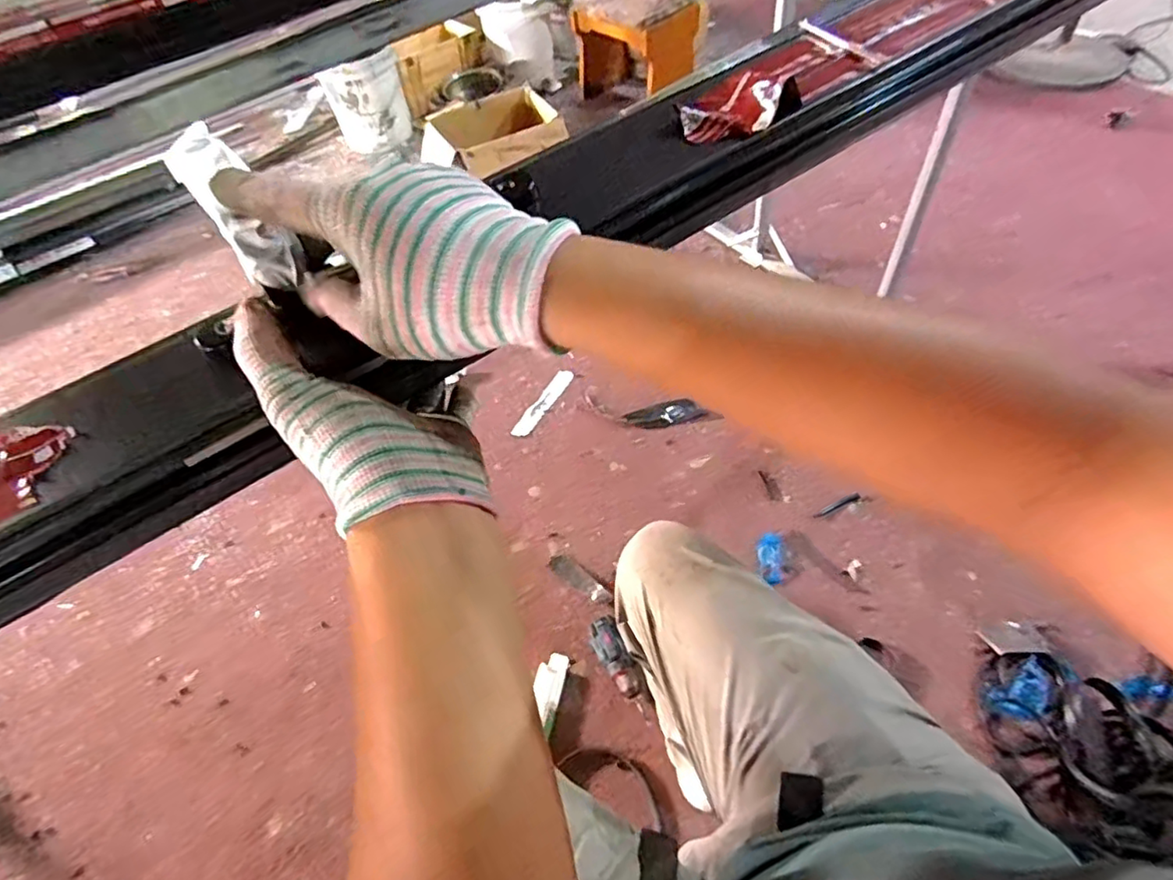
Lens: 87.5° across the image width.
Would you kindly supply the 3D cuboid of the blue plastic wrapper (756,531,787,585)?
[{"bbox_3d":[0.369,0.236,1.229,0.050,0.028,0.104,1,54,8],"label":"blue plastic wrapper"}]

